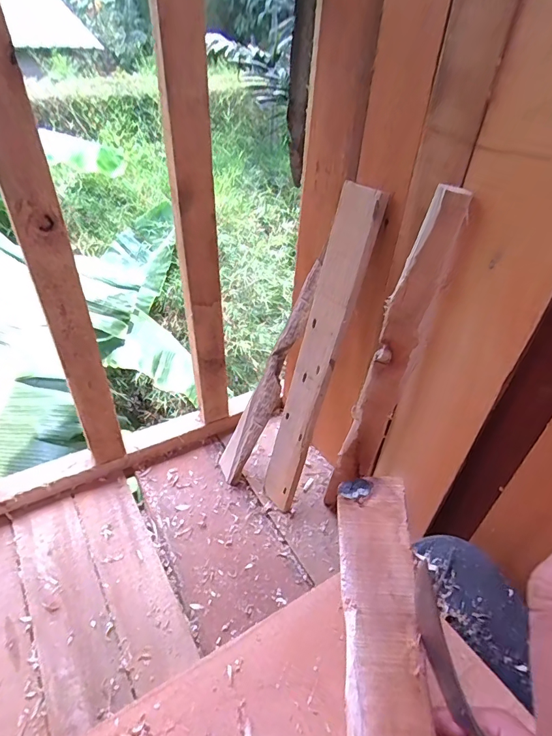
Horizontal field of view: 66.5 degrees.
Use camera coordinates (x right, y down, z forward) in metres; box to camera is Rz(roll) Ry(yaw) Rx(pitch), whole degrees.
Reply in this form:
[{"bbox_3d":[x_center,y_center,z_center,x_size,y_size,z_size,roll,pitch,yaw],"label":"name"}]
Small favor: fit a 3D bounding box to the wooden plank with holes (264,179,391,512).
[{"bbox_3d":[0.052,0.008,0.610,0.026,0.510,0.073,-15,41,-43],"label":"wooden plank with holes"}]

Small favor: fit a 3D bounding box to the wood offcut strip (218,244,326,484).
[{"bbox_3d":[-0.009,0.021,0.683,0.024,0.421,0.058,3,32,-36],"label":"wood offcut strip"}]

